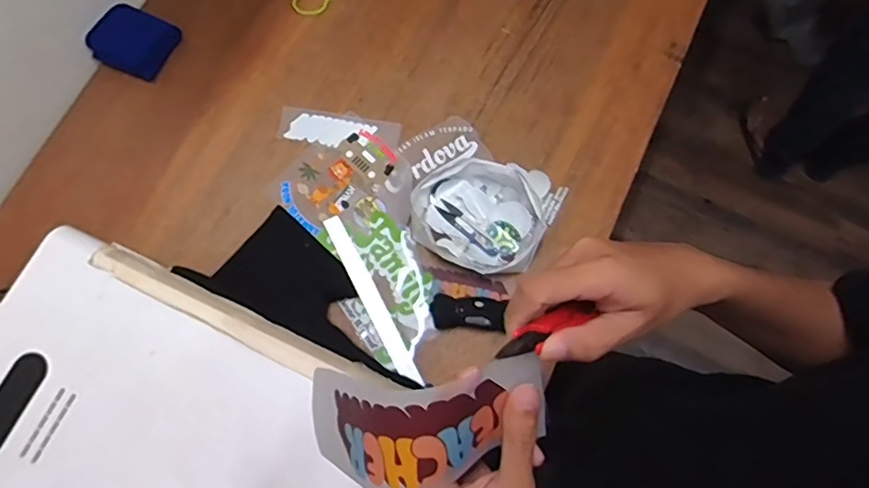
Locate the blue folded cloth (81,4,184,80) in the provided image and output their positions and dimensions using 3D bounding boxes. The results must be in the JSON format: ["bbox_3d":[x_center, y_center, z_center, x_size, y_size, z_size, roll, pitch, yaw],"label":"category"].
[{"bbox_3d":[-0.509,-0.345,0.927,0.120,0.032,0.105,24,77,6],"label":"blue folded cloth"}]

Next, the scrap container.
[{"bbox_3d":[0.067,-0.045,0.835,0.199,0.042,0.164,24,77,6],"label":"scrap container"}]

